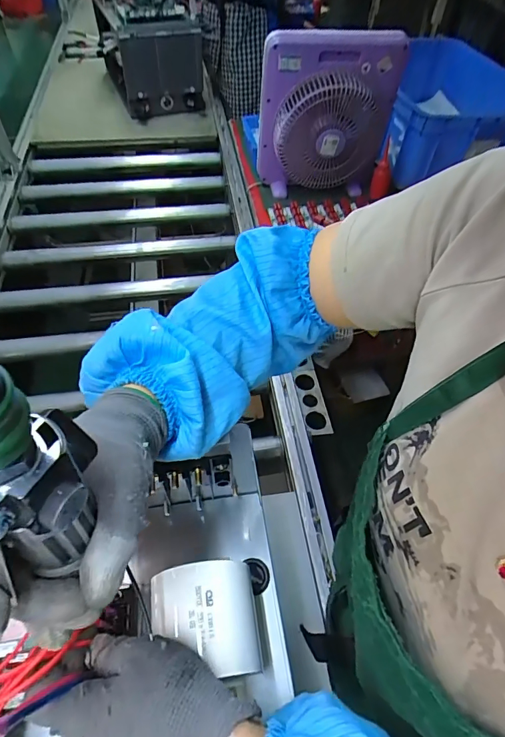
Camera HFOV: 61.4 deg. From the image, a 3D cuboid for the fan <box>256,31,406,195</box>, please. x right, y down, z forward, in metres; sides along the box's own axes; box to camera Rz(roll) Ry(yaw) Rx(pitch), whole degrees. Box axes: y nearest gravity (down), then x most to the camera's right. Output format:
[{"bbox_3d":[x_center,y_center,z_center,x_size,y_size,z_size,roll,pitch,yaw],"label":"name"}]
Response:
[{"bbox_3d":[0.185,-0.608,1.044,0.334,0.342,0.120,3,53,0],"label":"fan"}]

